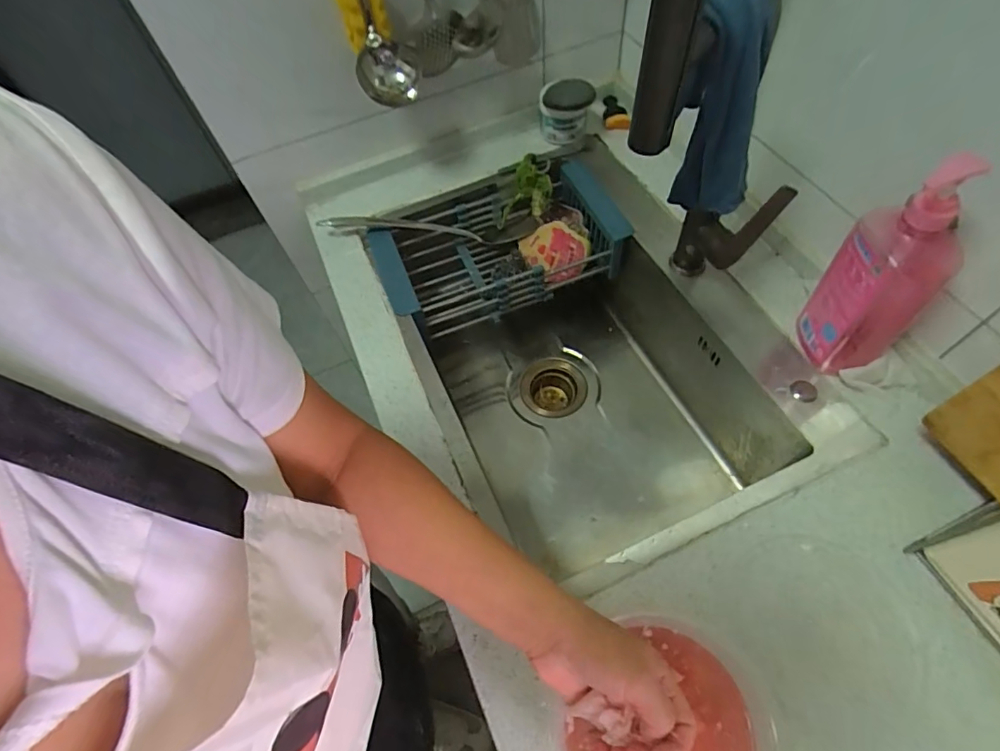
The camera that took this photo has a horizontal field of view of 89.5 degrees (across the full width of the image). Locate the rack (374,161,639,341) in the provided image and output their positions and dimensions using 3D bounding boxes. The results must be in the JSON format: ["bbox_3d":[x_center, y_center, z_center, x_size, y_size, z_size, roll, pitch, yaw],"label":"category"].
[{"bbox_3d":[-0.005,-0.204,0.823,0.381,0.094,0.213,-21,58,-7],"label":"rack"}]

